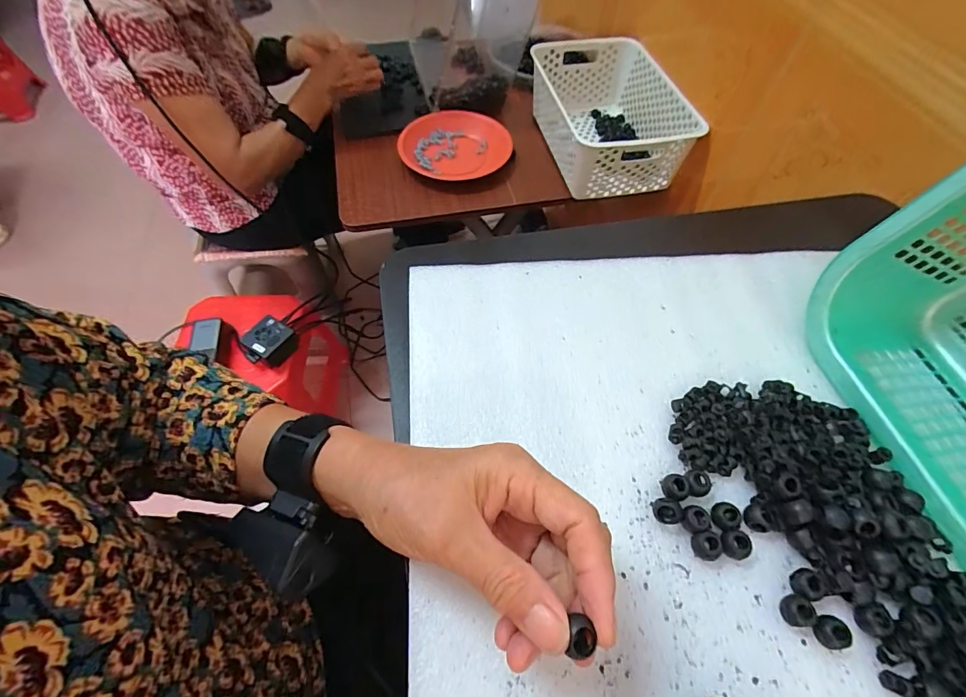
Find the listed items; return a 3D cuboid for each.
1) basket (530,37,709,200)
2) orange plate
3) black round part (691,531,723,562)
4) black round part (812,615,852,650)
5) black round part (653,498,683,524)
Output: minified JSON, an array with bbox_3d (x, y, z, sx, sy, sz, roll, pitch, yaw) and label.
[{"bbox_3d":[0.213,-0.405,0.764,0.205,0.109,0.321,-10,60,-7],"label":"basket"},{"bbox_3d":[-0.042,-0.357,0.770,0.176,0.037,0.189,1,60,-2],"label":"orange plate"},{"bbox_3d":[0.124,0.111,0.243,0.013,0.012,0.014,1,58,-1],"label":"black round part"},{"bbox_3d":[0.178,0.146,0.224,0.013,0.011,0.014,1,58,-1],"label":"black round part"},{"bbox_3d":[0.106,0.095,0.251,0.014,0.016,0.013,1,58,-1],"label":"black round part"}]

